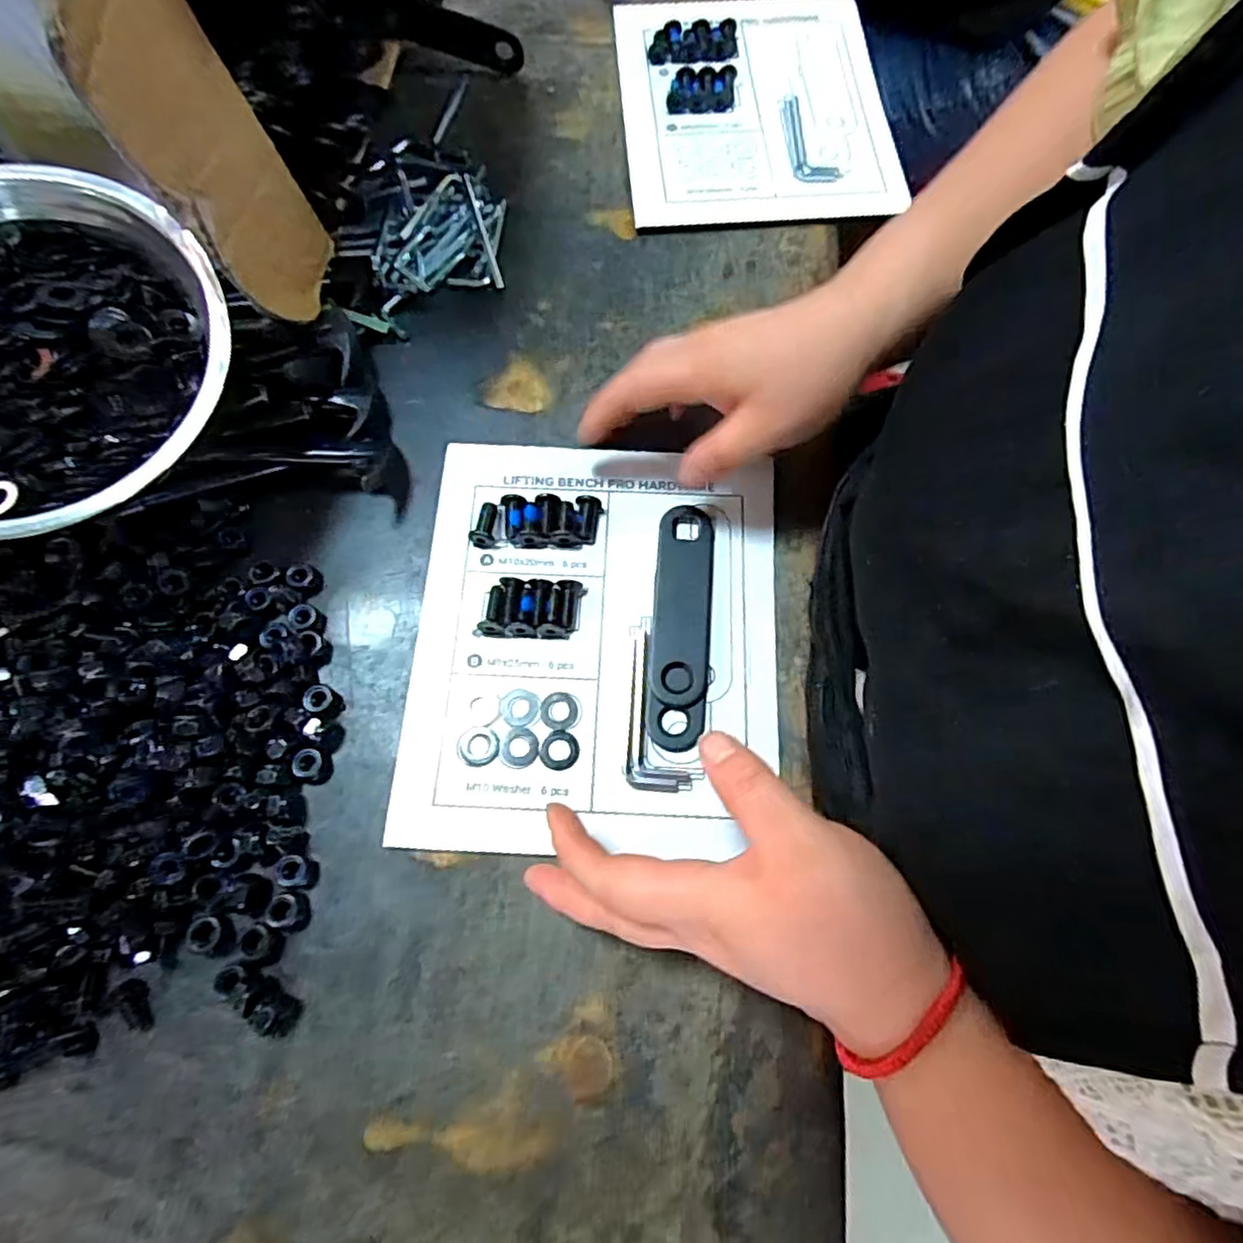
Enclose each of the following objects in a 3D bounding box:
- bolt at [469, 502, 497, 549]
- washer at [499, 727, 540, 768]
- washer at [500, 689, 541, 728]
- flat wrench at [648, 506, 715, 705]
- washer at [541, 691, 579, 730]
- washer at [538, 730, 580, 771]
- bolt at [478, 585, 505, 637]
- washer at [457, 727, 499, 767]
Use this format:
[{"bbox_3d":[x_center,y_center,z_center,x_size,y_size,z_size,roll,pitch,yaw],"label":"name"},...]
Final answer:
[{"bbox_3d":[-0.077,-0.054,0.365,0.014,0.014,0.025,11,84,2],"label":"bolt"},{"bbox_3d":[-0.052,0.063,0.327,0.019,0.004,0.020,-4,71,-3],"label":"washer"},{"bbox_3d":[-0.052,0.044,0.333,0.020,0.004,0.019,-5,71,-3],"label":"washer"},{"bbox_3d":[0.033,-0.011,0.351,0.030,0.008,0.109,5,71,0],"label":"flat wrench"},{"bbox_3d":[-0.032,0.045,0.333,0.018,0.004,0.019,-5,71,-3],"label":"washer"},{"bbox_3d":[-0.031,0.064,0.326,0.020,0.004,0.019,-4,71,-3],"label":"washer"},{"bbox_3d":[-0.068,-0.007,0.348,0.013,0.010,0.027,6,71,1],"label":"bolt"},{"bbox_3d":[-0.072,0.063,0.327,0.021,0.004,0.019,-5,71,-3],"label":"washer"}]

